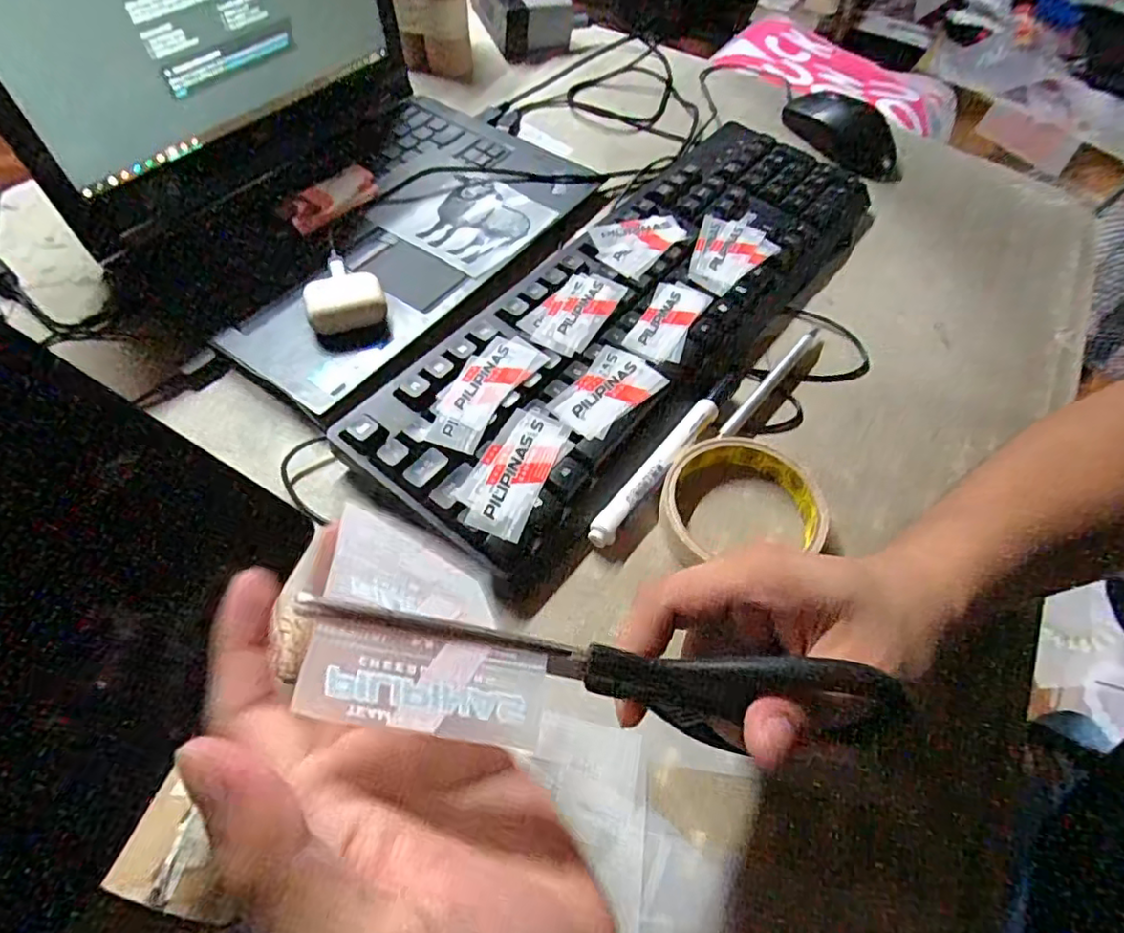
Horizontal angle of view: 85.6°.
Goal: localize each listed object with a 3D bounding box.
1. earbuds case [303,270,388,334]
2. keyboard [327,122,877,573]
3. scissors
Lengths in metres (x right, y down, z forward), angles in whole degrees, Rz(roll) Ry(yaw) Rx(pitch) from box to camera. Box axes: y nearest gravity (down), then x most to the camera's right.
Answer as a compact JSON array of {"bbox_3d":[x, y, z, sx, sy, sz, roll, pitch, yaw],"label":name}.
[{"bbox_3d":[-0.141,-0.106,0.397,0.048,0.024,0.040,-14,58,-12],"label":"earbuds case"},{"bbox_3d":[0.064,-0.114,0.413,0.144,0.026,0.433,34,61,18],"label":"keyboard"},{"bbox_3d":[0.016,0.062,0.186,0.183,0.035,0.017,13,56,-7],"label":"scissors"}]

